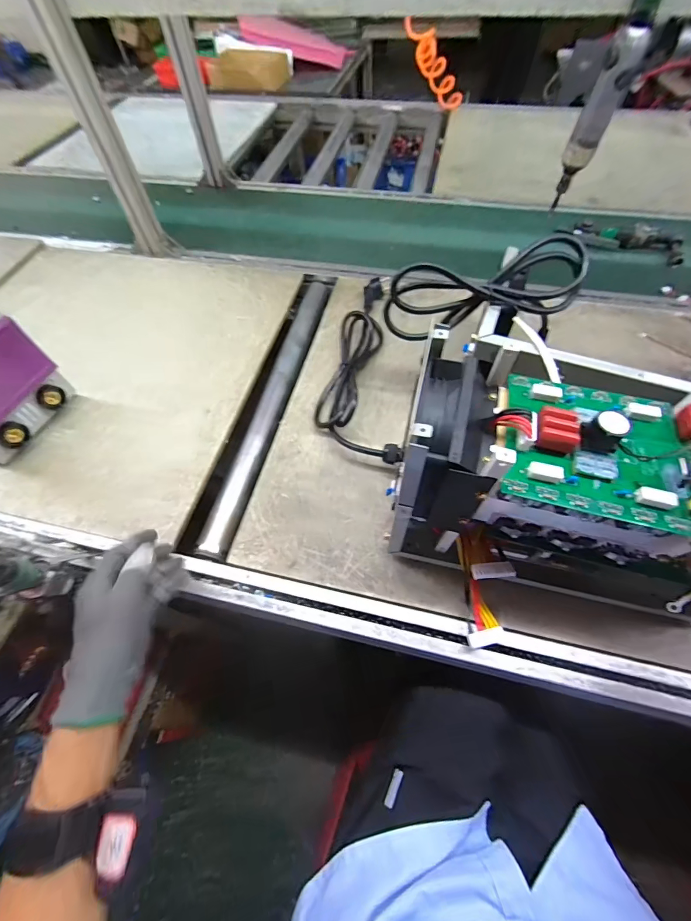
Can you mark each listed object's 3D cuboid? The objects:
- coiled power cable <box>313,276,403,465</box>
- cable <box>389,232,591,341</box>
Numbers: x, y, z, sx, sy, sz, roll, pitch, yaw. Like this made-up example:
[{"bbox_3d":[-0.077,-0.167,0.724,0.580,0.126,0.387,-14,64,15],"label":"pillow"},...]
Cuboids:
[{"bbox_3d":[0.018,-0.166,0.605,0.117,0.061,0.400,0,59,2],"label":"coiled power cable"},{"bbox_3d":[0.171,-0.208,0.470,0.234,0.098,0.102,-20,60,-10],"label":"cable"}]

